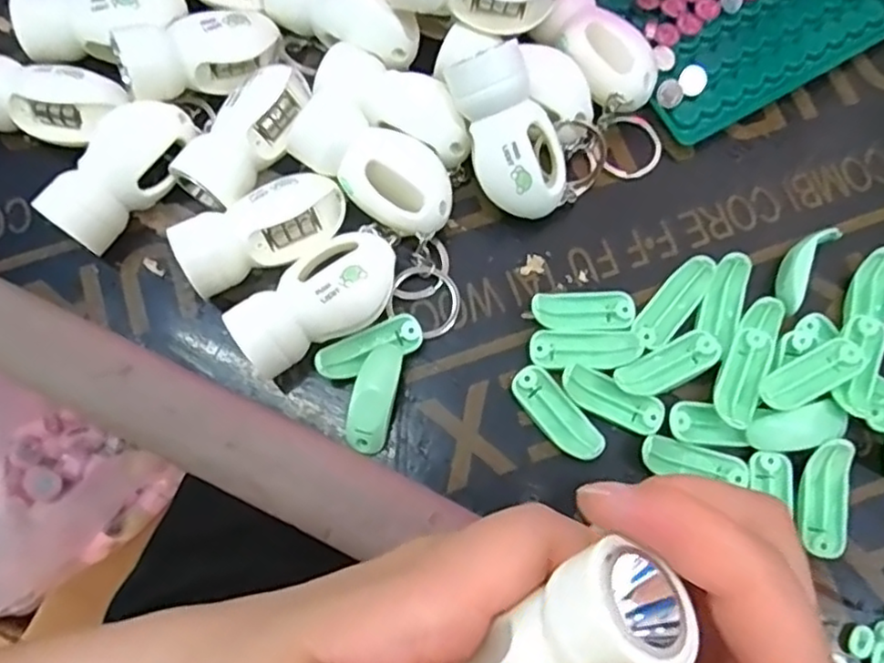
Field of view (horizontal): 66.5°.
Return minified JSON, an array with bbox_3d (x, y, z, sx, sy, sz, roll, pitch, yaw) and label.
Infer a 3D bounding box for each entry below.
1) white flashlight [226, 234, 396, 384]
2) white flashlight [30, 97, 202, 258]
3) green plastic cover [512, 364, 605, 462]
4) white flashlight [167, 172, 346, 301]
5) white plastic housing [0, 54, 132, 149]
[{"bbox_3d":[-0.046,-0.009,0.256,0.064,0.030,0.032,-36,77,-10],"label":"white flashlight"},{"bbox_3d":[-0.126,-0.063,0.270,0.023,0.034,0.065,42,78,11],"label":"white flashlight"},{"bbox_3d":[0.044,0.031,0.255,0.015,0.004,0.041,-38,78,-10],"label":"green plastic cover"},{"bbox_3d":[-0.069,-0.038,0.264,0.064,0.029,0.024,-24,76,-7],"label":"white flashlight"},{"bbox_3d":[-0.164,-0.094,0.278,0.063,0.029,0.026,7,74,2],"label":"white plastic housing"}]

